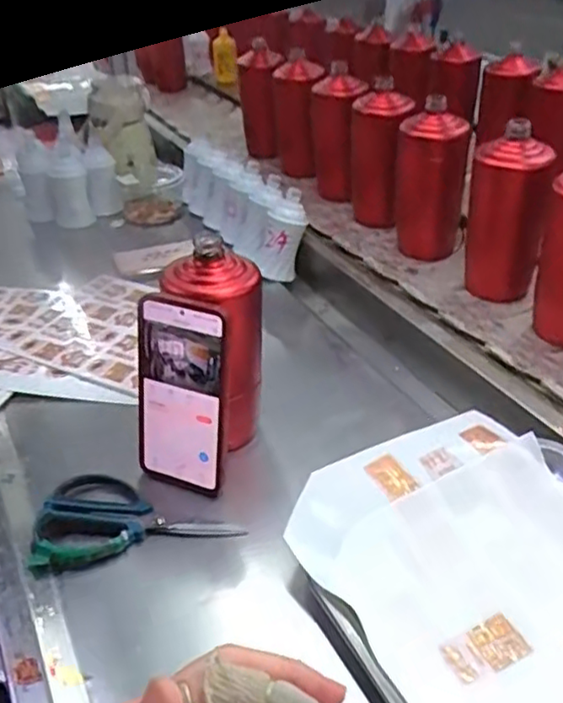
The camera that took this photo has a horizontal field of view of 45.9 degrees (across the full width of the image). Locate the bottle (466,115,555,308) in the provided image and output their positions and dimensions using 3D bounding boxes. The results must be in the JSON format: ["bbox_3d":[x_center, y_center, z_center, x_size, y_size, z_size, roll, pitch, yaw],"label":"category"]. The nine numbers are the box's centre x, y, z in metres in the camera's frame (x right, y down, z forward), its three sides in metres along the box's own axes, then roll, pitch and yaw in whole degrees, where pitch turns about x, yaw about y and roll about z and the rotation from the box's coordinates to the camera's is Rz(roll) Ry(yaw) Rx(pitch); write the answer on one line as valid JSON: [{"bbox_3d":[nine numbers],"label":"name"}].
[{"bbox_3d":[0.255,-0.152,0.758,0.083,0.201,0.081,7,37,15],"label":"bottle"}]

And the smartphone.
[{"bbox_3d":[-0.086,0.037,0.549,0.087,0.161,0.013,15,24,24],"label":"smartphone"}]

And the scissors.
[{"bbox_3d":[-0.119,0.132,0.545,0.157,0.012,0.100,-10,36,-9],"label":"scissors"}]

